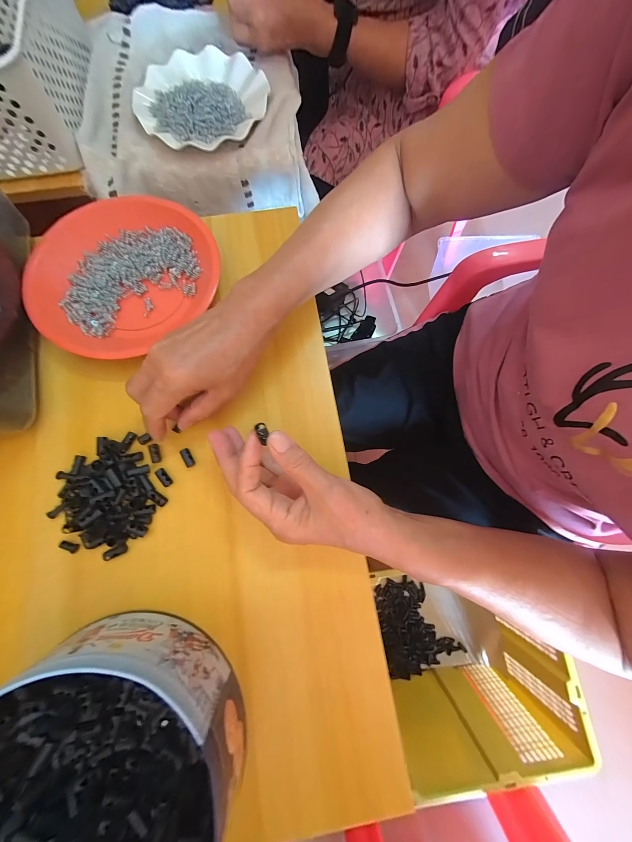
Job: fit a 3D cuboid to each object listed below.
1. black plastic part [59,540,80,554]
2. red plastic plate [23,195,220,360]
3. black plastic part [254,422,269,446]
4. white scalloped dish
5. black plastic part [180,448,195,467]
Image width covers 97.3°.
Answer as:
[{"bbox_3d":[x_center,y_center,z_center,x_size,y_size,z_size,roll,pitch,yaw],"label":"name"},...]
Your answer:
[{"bbox_3d":[-0.222,0.113,0.250,0.017,0.004,0.008,16,78,3],"label":"black plastic part"},{"bbox_3d":[-0.212,-0.163,0.307,0.180,0.026,0.191,0,78,-1],"label":"red plastic plate"},{"bbox_3d":[-0.041,0.010,0.213,0.008,0.004,0.018,-19,99,-5],"label":"black plastic part"},{"bbox_3d":[-0.166,-0.469,0.403,0.182,0.028,0.179,0,78,-1],"label":"white scalloped dish"},{"bbox_3d":[-0.125,0.036,0.272,0.008,0.009,0.018,-28,80,-7],"label":"black plastic part"}]

